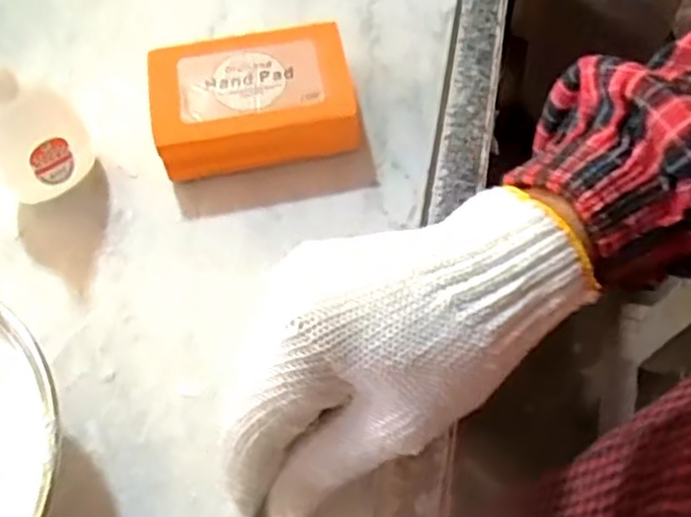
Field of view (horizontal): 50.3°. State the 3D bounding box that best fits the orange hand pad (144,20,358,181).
[{"bbox_3d":[-0.043,-0.071,0.351,0.090,0.034,0.067,-10,62,-2],"label":"orange hand pad"}]

